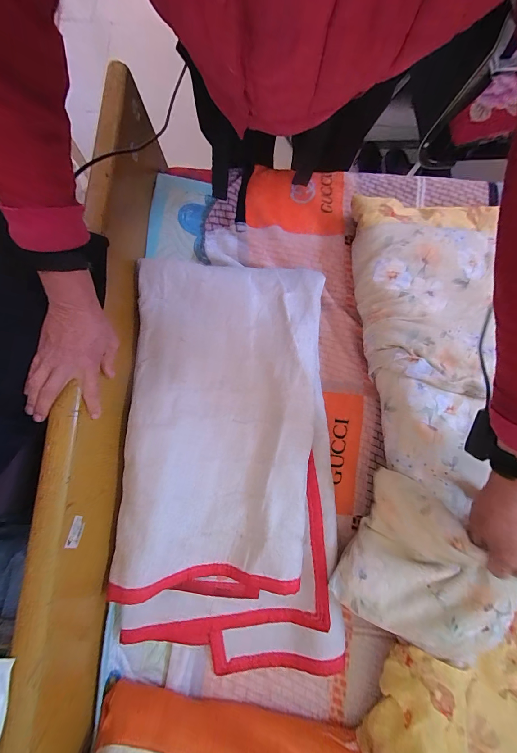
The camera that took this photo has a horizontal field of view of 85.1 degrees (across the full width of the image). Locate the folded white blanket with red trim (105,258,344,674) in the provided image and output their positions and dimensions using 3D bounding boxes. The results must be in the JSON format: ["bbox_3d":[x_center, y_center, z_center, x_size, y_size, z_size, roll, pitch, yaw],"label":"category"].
[{"bbox_3d":[-0.053,0.136,0.511,0.362,0.065,0.705,-1,80,-1],"label":"folded white blanket with red trim"}]

